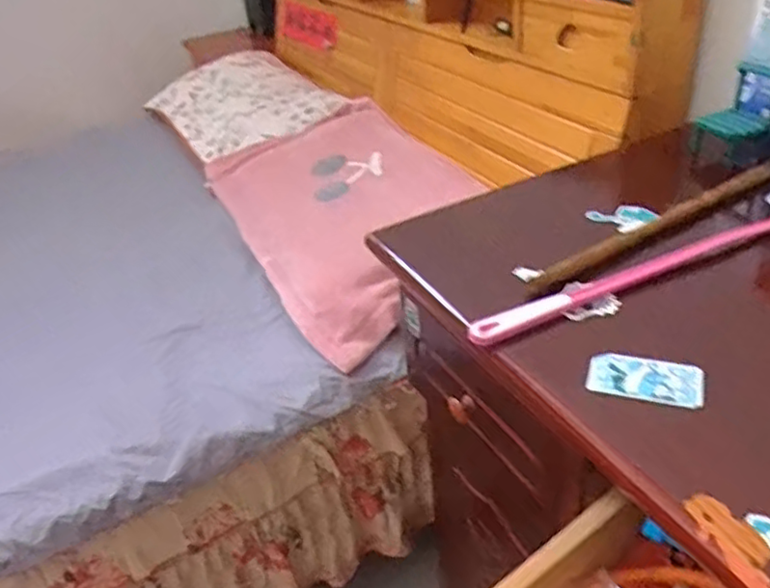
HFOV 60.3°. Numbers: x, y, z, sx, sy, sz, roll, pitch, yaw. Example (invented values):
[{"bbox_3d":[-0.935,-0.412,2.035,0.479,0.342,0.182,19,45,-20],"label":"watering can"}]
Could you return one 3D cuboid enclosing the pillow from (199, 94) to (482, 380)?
[{"bbox_3d":[-0.075,-0.195,1.333,0.440,0.124,0.815,-20,37,-19],"label":"pillow"}]

